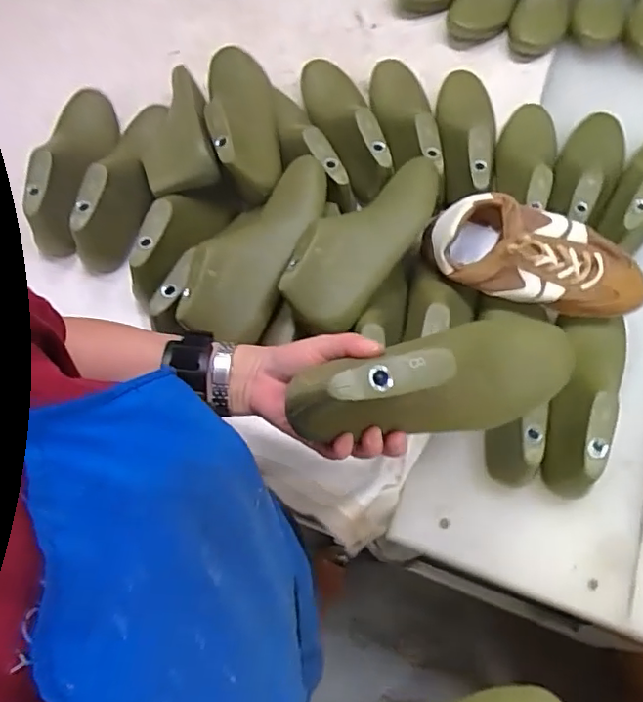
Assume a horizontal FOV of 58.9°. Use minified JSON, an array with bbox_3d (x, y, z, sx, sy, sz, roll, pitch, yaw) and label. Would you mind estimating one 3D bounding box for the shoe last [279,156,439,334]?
[{"bbox_3d":[0.052,-0.122,0.628,0.081,0.096,0.237,35,70,13],"label":"shoe last"}]

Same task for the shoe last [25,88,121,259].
[{"bbox_3d":[-0.308,-0.233,0.696,0.071,0.083,0.253,2,67,0],"label":"shoe last"}]

